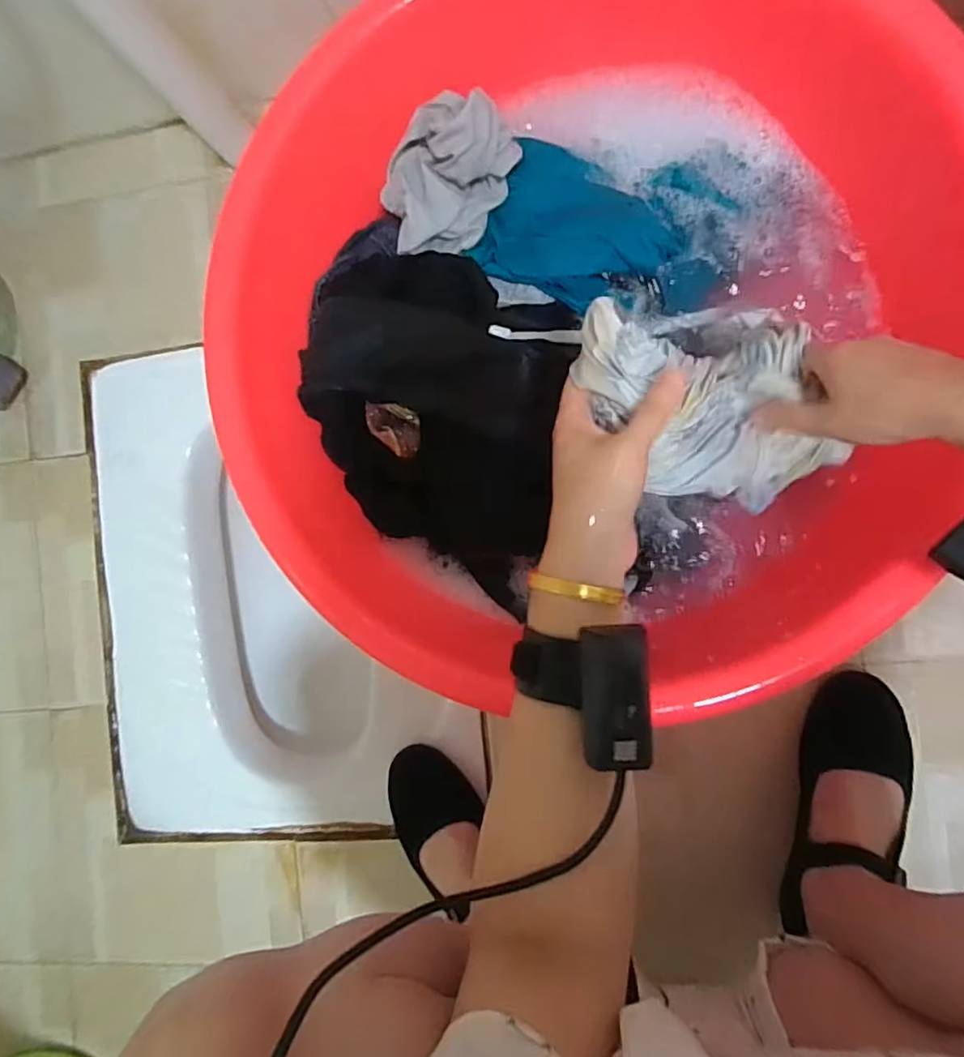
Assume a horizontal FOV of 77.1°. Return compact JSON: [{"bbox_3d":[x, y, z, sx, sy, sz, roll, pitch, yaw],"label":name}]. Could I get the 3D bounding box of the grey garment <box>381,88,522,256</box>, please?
[{"bbox_3d":[-0.038,-0.301,0.517,0.096,0.070,0.124,32,94,8],"label":"grey garment"}]

